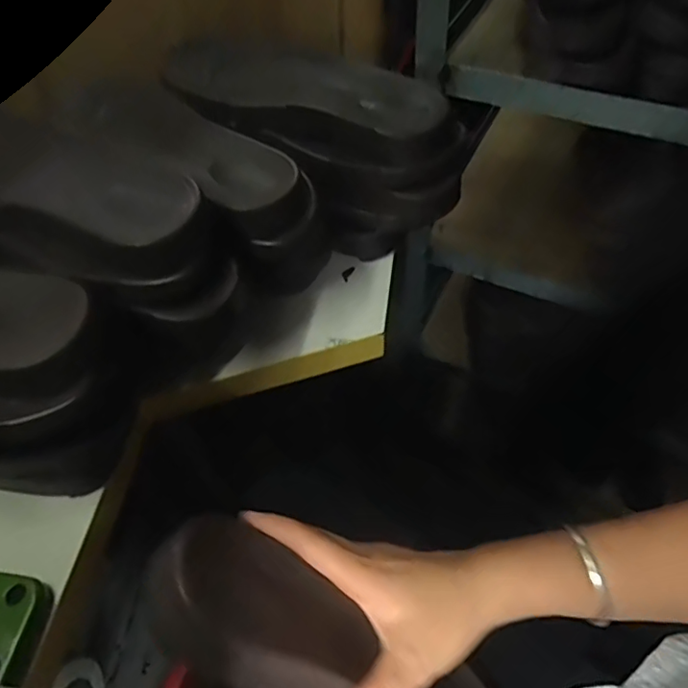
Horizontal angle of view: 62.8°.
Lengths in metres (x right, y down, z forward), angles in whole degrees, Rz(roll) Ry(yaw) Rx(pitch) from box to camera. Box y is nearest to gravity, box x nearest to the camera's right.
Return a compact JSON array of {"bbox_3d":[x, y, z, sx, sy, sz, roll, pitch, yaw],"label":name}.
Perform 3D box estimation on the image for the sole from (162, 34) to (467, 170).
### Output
[{"bbox_3d":[-0.034,-0.236,0.540,0.292,0.054,0.111,15,56,14],"label":"sole"}]

